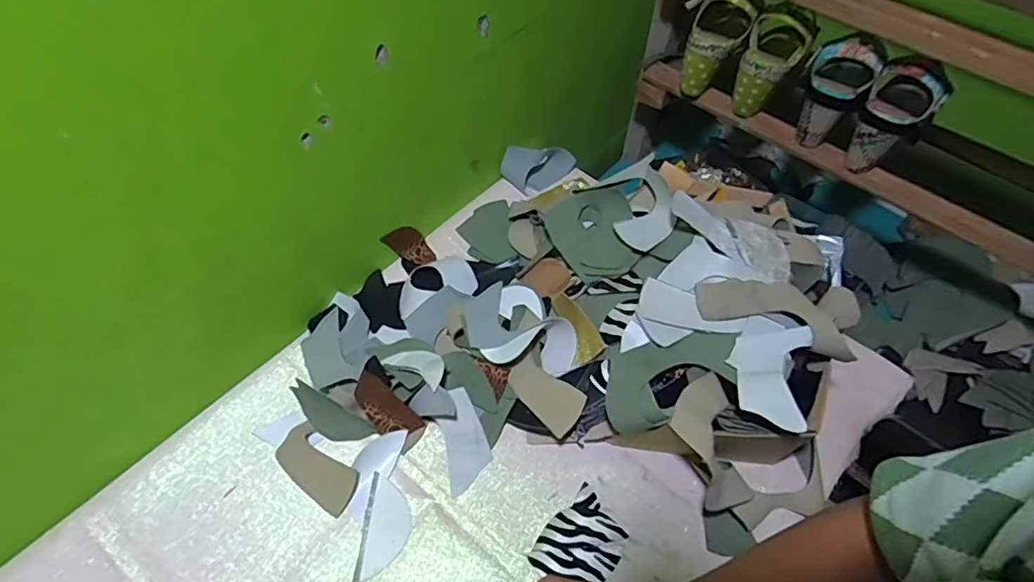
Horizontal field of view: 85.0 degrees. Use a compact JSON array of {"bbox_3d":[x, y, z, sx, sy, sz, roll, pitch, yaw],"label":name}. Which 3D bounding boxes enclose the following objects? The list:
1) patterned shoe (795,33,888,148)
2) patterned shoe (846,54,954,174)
[{"bbox_3d":[0.416,-0.270,0.742,0.081,0.148,0.068,34,61,20],"label":"patterned shoe"},{"bbox_3d":[0.480,-0.222,0.721,0.081,0.133,0.082,34,61,20],"label":"patterned shoe"}]

